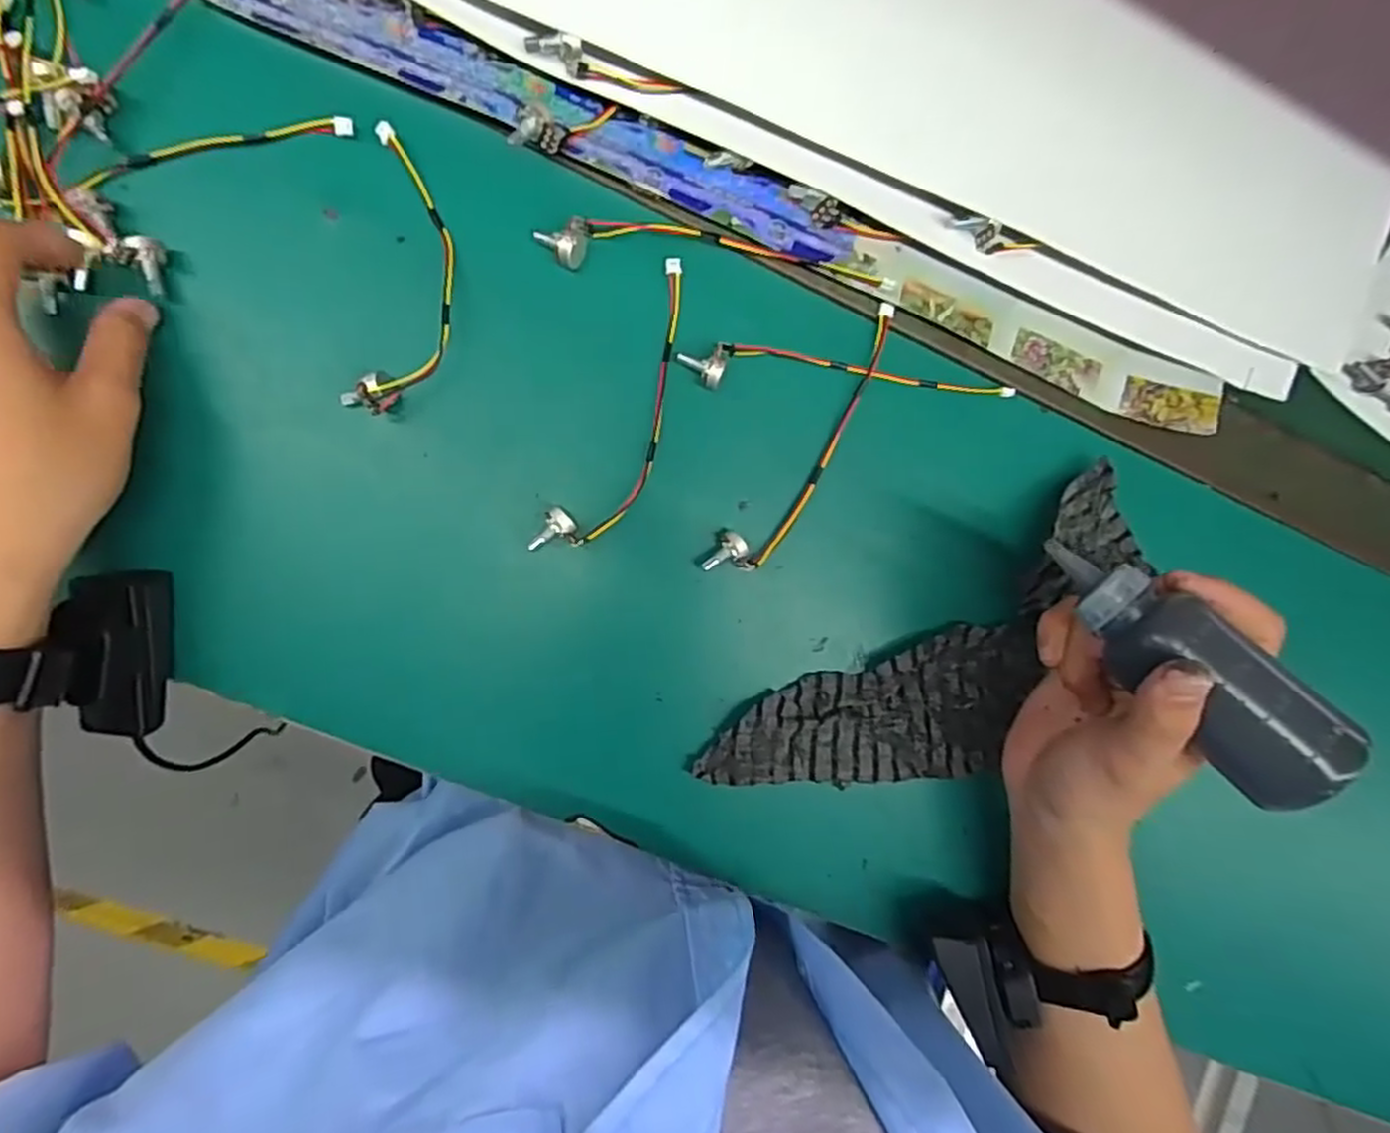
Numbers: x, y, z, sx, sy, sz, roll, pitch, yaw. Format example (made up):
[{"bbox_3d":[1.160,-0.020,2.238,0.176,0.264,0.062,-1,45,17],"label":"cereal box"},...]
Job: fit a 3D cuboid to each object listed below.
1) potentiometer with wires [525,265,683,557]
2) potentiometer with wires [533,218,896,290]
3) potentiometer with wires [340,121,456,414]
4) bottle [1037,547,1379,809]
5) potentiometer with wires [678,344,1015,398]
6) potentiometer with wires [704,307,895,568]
[{"bbox_3d":[-0.030,-0.074,0.363,0.036,0.016,0.152,26,91,-9],"label":"potentiometer with wires"},{"bbox_3d":[0.012,-0.155,0.361,0.176,0.012,0.022,2,94,-7],"label":"potentiometer with wires"},{"bbox_3d":[-0.135,-0.137,0.345,0.045,0.021,0.129,9,94,-8],"label":"potentiometer with wires"},{"bbox_3d":[0.191,0.035,0.285,0.036,0.031,0.123,-41,69,-2],"label":"bottle"},{"bbox_3d":[0.081,-0.101,0.376,0.177,0.012,0.023,-1,95,-7],"label":"potentiometer with wires"},{"bbox_3d":[0.062,-0.061,0.376,0.026,0.016,0.165,36,90,-9],"label":"potentiometer with wires"}]

